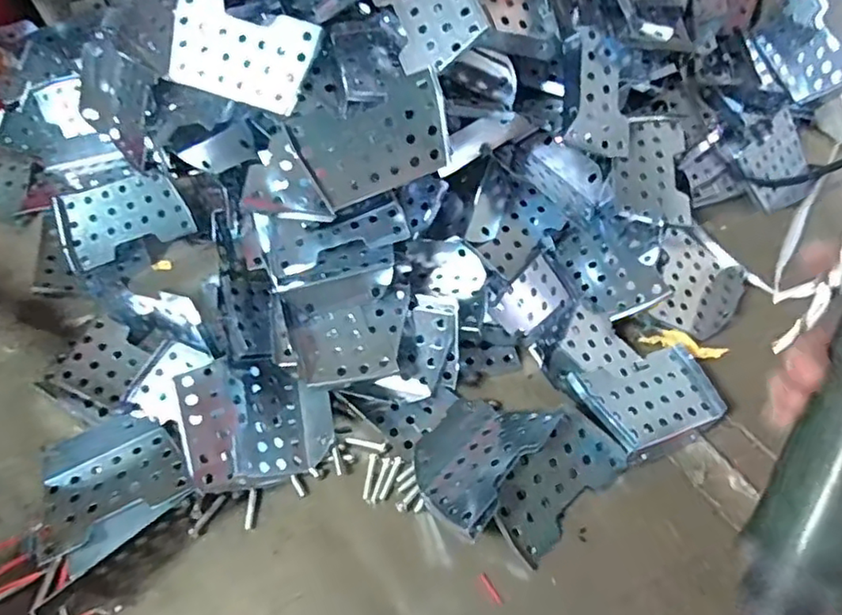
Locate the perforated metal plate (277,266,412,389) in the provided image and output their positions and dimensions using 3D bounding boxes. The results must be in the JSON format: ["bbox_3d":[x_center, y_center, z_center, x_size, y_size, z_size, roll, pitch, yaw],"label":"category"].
[{"bbox_3d":[-0.035,0.009,0.315,0.061,0.005,0.058,-14,60,-7],"label":"perforated metal plate"}]

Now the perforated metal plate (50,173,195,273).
[{"bbox_3d":[-0.177,-0.054,0.371,0.071,0.005,0.044,-22,95,-8],"label":"perforated metal plate"}]

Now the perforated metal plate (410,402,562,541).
[{"bbox_3d":[0.025,0.071,0.301,0.050,0.030,0.068,34,64,19],"label":"perforated metal plate"}]

